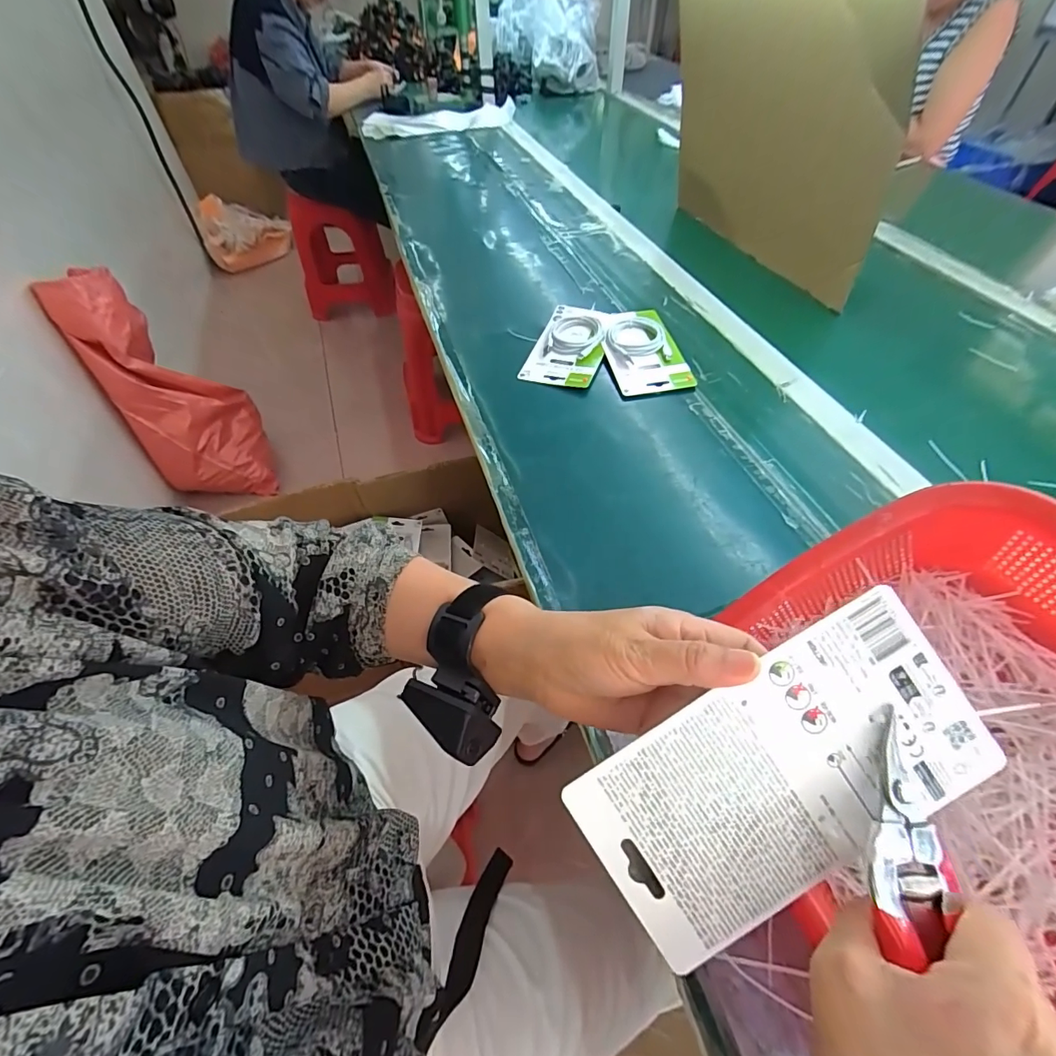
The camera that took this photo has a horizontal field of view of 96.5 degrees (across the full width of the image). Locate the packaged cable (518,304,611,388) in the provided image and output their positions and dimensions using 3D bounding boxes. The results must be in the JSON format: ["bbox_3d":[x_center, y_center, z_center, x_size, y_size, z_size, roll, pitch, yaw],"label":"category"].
[{"bbox_3d":[0.061,-0.266,0.677,0.098,0.018,0.169,15,54,12],"label":"packaged cable"}]

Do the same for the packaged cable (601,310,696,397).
[{"bbox_3d":[0.161,-0.249,0.657,0.100,0.024,0.165,-9,53,-5],"label":"packaged cable"}]

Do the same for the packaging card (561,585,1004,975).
[{"bbox_3d":[0.117,0.117,0.218,0.178,0.004,0.100,-34,88,1],"label":"packaging card"}]

